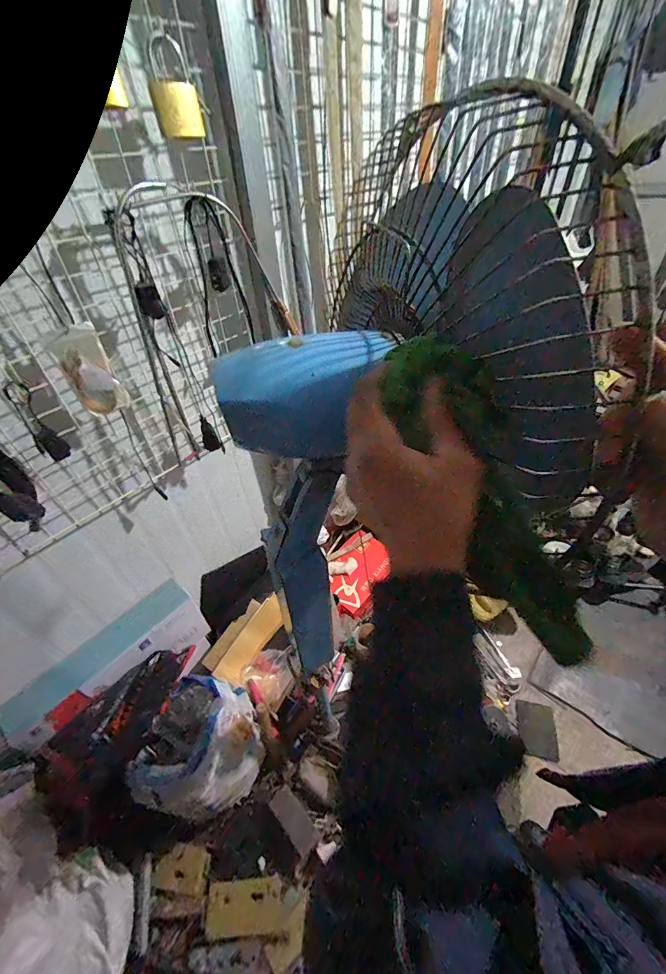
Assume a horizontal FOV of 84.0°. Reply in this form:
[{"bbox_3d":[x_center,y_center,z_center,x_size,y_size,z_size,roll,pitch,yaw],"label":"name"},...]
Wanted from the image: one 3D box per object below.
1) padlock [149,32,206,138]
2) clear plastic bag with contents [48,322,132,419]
[{"bbox_3d":[-0.236,-0.588,0.549,0.065,0.097,0.025,-13,43,-9],"label":"padlock"},{"bbox_3d":[-0.411,-0.193,0.629,0.072,0.148,0.023,-31,48,-26],"label":"clear plastic bag with contents"}]

